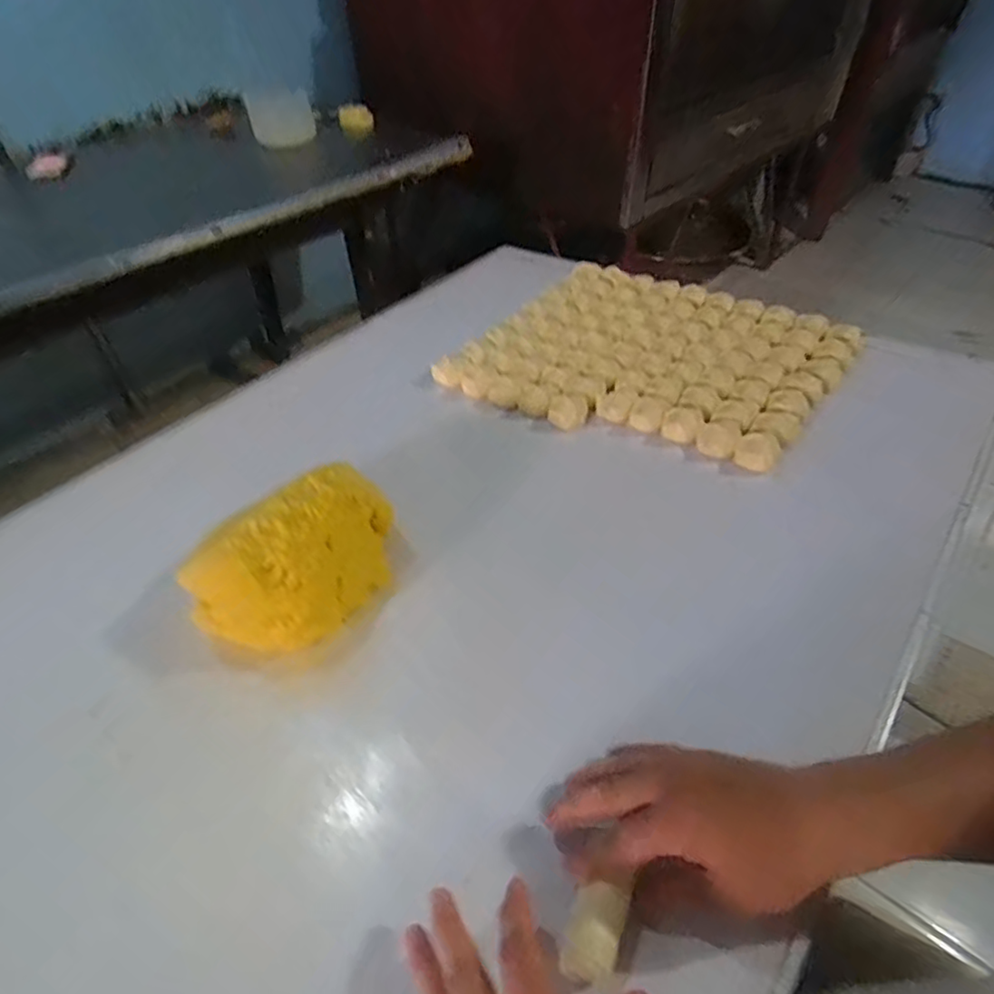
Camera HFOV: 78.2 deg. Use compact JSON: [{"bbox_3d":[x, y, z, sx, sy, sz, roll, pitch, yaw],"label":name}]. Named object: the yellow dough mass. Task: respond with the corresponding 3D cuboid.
[{"bbox_3d":[-0.161,0.053,0.536,0.110,0.086,0.193,32,53,28],"label":"yellow dough mass"}]

